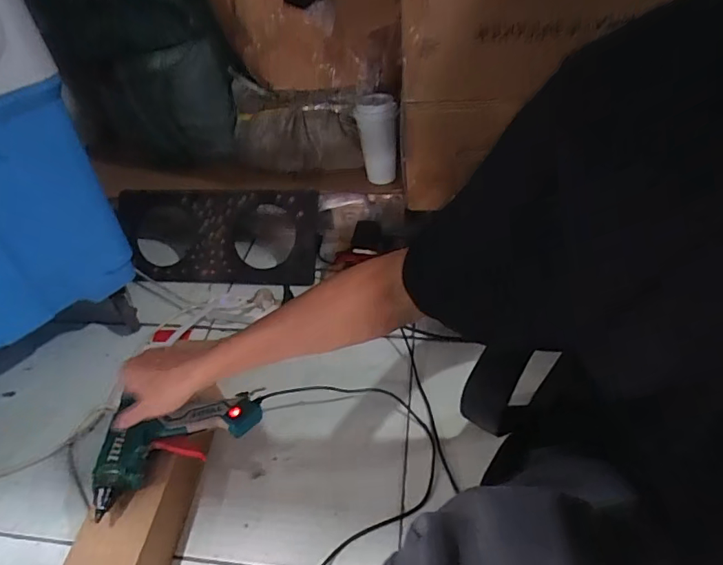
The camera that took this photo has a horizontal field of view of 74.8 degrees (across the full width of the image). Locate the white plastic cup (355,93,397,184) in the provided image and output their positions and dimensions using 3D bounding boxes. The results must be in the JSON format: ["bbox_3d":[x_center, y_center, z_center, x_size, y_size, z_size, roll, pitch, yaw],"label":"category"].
[{"bbox_3d":[0.035,-0.294,1.025,0.083,0.195,0.083,-2,41,3],"label":"white plastic cup"}]

